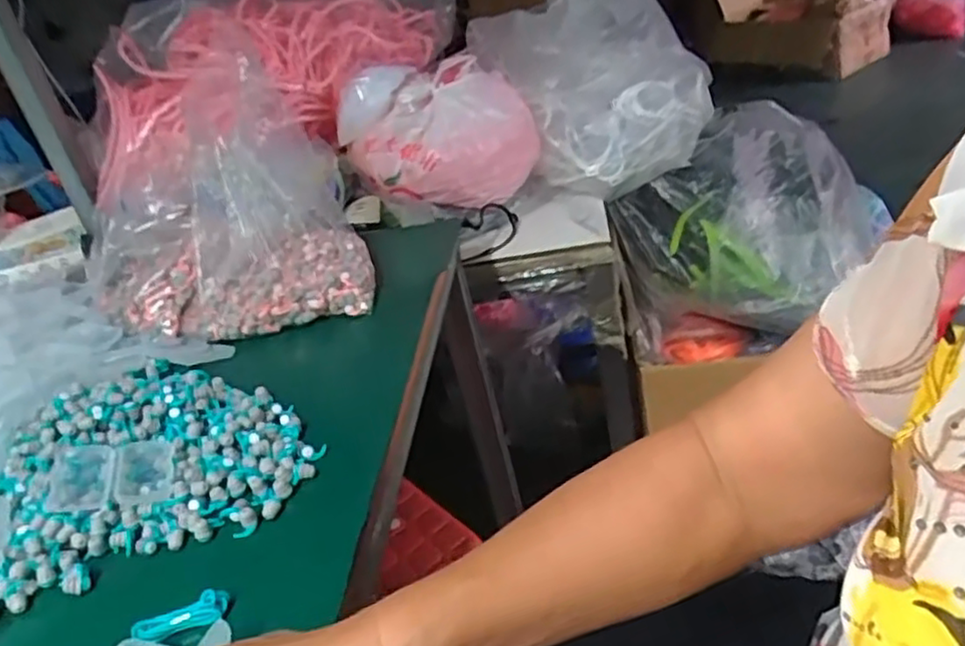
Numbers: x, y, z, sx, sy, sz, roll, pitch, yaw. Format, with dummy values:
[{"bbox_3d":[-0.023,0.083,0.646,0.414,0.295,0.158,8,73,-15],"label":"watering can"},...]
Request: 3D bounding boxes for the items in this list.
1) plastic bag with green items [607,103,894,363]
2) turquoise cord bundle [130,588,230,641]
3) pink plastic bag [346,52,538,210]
[{"bbox_3d":[0.375,-0.111,0.973,0.386,0.297,0.197,-12,30,2],"label":"plastic bag with green items"},{"bbox_3d":[-0.172,0.168,0.398,0.052,0.013,0.011,-21,31,-14],"label":"turquoise cord bundle"},{"bbox_3d":[-0.045,-0.251,0.936,0.228,0.156,0.161,-29,34,-26],"label":"pink plastic bag"}]

